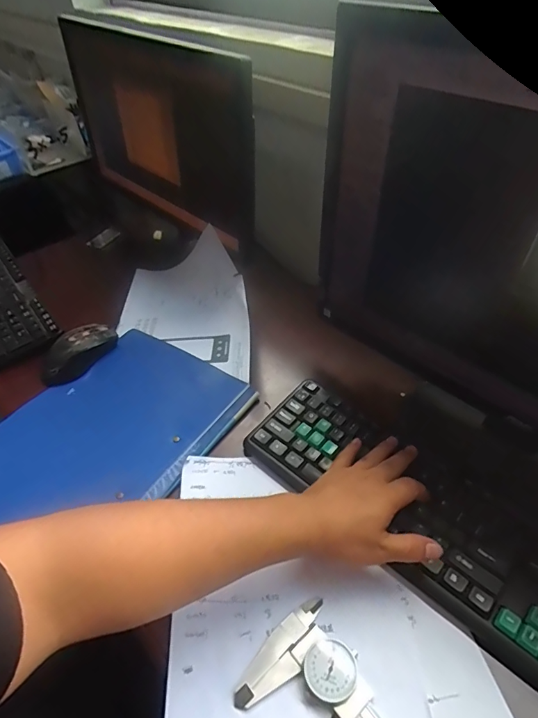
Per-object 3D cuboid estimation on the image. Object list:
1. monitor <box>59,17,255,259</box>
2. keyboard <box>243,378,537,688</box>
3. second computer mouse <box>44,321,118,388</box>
[{"bbox_3d":[-0.176,-0.348,0.681,0.059,0.253,0.423,-33,53,-26],"label":"monitor"},{"bbox_3d":[0.167,0.170,0.435,0.424,0.029,0.122,34,56,30],"label":"keyboard"},{"bbox_3d":[-0.268,-0.012,0.614,0.054,0.036,0.112,30,54,27],"label":"second computer mouse"}]

